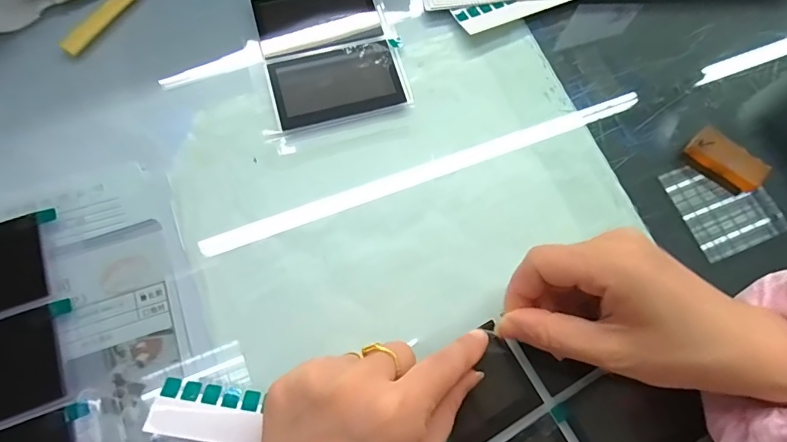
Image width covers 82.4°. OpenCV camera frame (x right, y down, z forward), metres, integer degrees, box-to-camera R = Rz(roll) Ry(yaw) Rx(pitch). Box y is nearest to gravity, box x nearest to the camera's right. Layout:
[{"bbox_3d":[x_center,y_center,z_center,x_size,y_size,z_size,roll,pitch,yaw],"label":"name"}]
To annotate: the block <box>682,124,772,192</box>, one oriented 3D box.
[{"bbox_3d":[0.219,-0.041,0.294,0.047,0.012,0.020,43,75,11],"label":"block"}]

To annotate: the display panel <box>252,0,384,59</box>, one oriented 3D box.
[{"bbox_3d":[-0.054,-0.149,0.326,0.089,0.004,0.056,-14,73,-7],"label":"display panel"}]

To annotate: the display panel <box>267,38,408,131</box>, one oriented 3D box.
[{"bbox_3d":[-0.039,-0.095,0.309,0.085,0.004,0.053,-15,73,-7],"label":"display panel"}]

